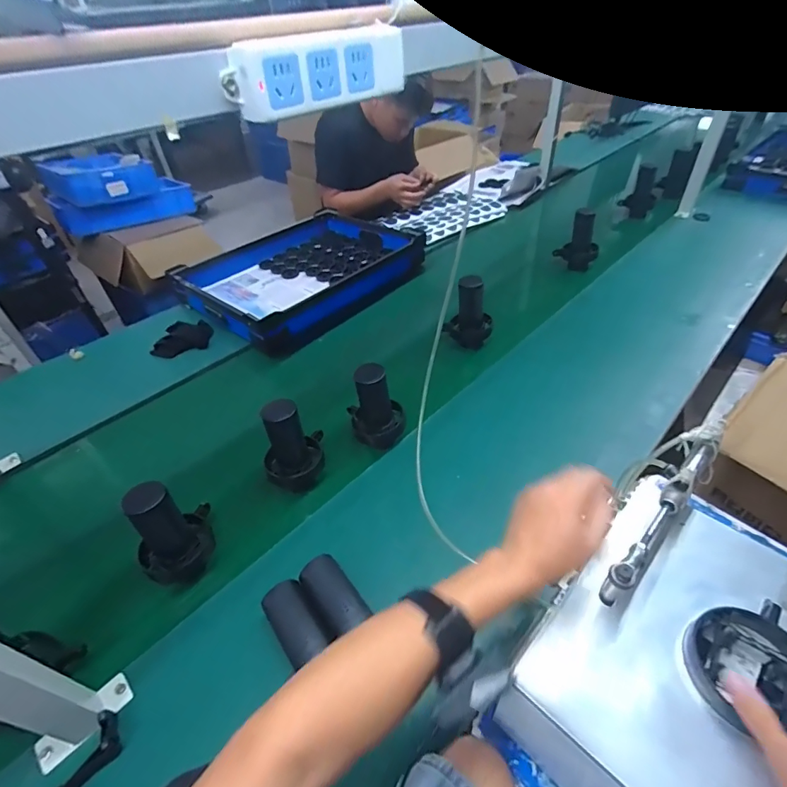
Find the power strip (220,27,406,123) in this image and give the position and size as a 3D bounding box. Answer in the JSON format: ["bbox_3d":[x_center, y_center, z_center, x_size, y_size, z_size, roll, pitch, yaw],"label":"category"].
[{"bbox_3d":[-0.062,-0.285,0.382,0.034,0.050,0.178,30,53,30],"label":"power strip"}]

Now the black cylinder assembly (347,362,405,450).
[{"bbox_3d":[-0.033,0.009,0.766,0.092,0.133,0.090,-12,44,-8],"label":"black cylinder assembly"}]

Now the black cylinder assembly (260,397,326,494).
[{"bbox_3d":[-0.168,0.079,0.708,0.104,0.180,0.083,-19,46,-15],"label":"black cylinder assembly"}]

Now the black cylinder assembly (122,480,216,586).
[{"bbox_3d":[-0.310,0.186,0.604,0.112,0.151,0.086,-35,52,-28],"label":"black cylinder assembly"}]

